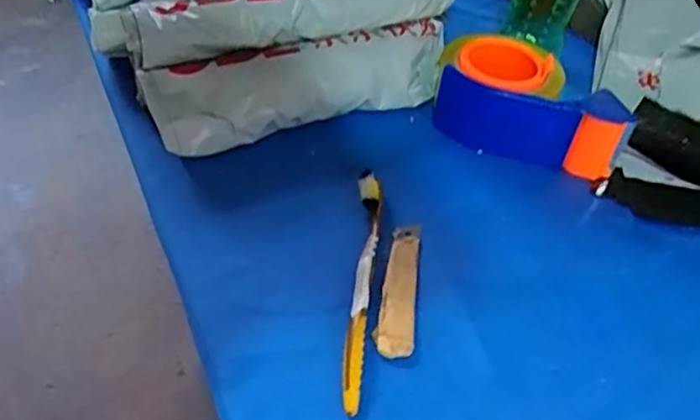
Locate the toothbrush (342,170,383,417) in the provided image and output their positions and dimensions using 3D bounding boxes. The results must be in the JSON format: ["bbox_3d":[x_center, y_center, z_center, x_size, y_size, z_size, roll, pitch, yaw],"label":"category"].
[{"bbox_3d":[0.009,0.045,0.424,0.017,0.016,0.180,6,47,0],"label":"toothbrush"}]

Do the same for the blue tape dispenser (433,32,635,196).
[{"bbox_3d":[0.152,-0.094,0.546,0.153,0.056,0.099,17,48,10],"label":"blue tape dispenser"}]

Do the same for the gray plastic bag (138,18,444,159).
[{"bbox_3d":[-0.033,-0.104,0.536,0.260,0.055,0.072,-18,52,-21],"label":"gray plastic bag"}]

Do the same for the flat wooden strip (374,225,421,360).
[{"bbox_3d":[0.033,0.050,0.432,0.024,0.005,0.107,8,47,1],"label":"flat wooden strip"}]

